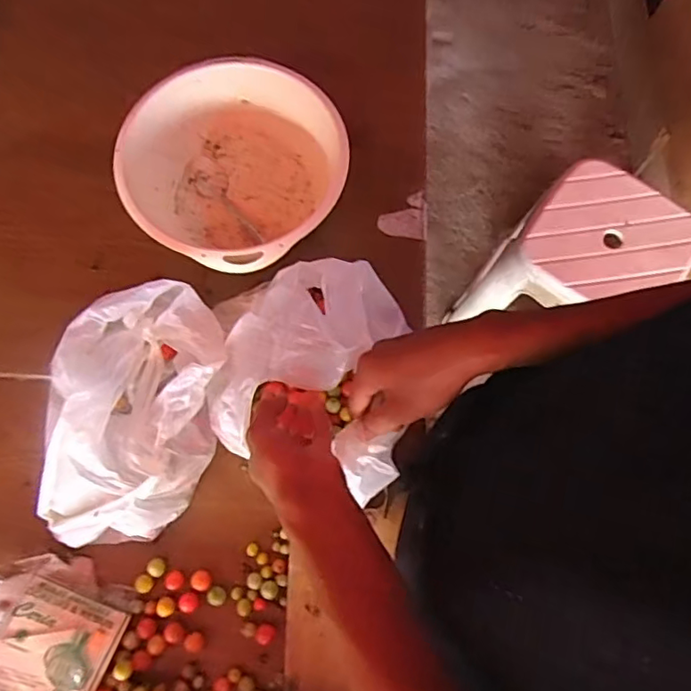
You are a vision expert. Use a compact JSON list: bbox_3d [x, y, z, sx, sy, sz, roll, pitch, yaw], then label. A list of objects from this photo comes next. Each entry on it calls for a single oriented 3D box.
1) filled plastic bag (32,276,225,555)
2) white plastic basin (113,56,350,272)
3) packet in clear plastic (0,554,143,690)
[{"bbox_3d":[-0.222,0.065,0.568,0.165,0.130,0.261,16,72,5],"label":"filled plastic bag"},{"bbox_3d":[-0.120,-0.192,0.664,0.221,0.099,0.240,0,71,-1],"label":"white plastic basin"},{"bbox_3d":[-0.305,0.275,0.560,0.168,0.034,0.132,20,72,6],"label":"packet in clear plastic"}]

